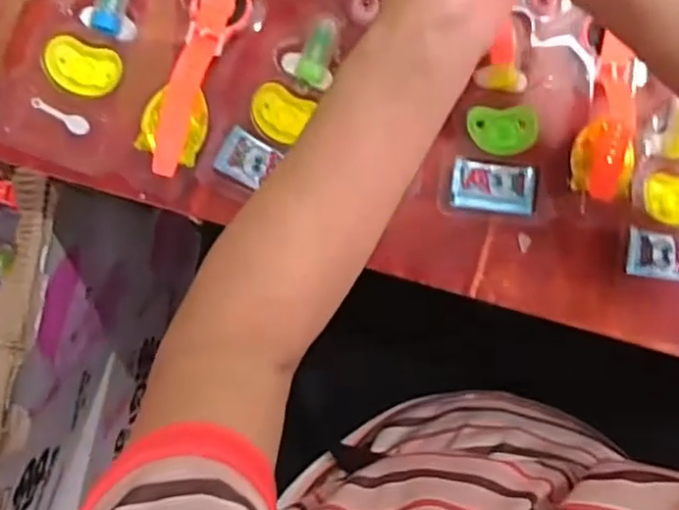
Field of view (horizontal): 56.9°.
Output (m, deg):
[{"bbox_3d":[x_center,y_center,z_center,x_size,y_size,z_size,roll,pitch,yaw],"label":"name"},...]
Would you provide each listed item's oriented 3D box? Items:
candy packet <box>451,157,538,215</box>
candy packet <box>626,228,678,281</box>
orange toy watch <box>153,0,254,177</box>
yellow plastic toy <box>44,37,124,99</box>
[{"bbox_3d":[0.103,-0.046,0.419,0.055,0.006,0.032,7,88,-2],"label":"candy packet"},{"bbox_3d":[0.221,0.001,0.420,0.056,0.004,0.030,8,88,-2],"label":"candy packet"},{"bbox_3d":[-0.091,-0.121,0.403,0.031,0.018,0.143,21,88,-1],"label":"orange toy watch"},{"bbox_3d":[-0.167,-0.121,0.405,0.047,0.004,0.033,12,88,-1],"label":"yellow plastic toy"}]

